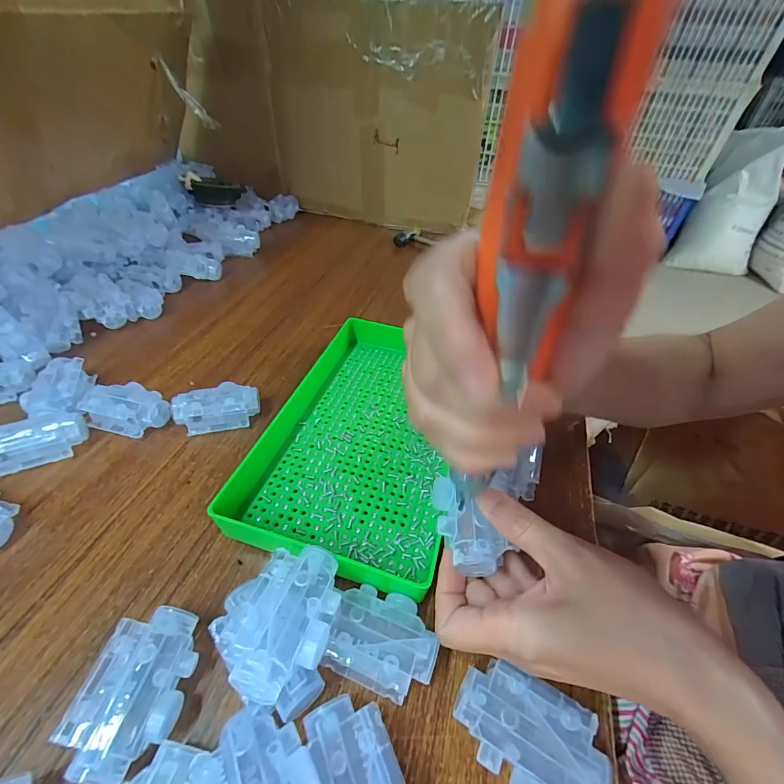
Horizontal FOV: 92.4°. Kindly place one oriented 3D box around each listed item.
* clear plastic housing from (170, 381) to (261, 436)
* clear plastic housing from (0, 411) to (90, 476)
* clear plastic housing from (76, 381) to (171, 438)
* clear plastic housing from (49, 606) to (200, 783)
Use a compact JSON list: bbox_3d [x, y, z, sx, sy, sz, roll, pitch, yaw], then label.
[{"bbox_3d":[-0.156,0.013,0.339,0.070,0.030,0.039,-10,45,-15],"label":"clear plastic housing"},{"bbox_3d":[-0.292,0.040,0.306,0.070,0.029,0.036,-19,48,-23],"label":"clear plastic housing"},{"bbox_3d":[-0.235,0.014,0.337,0.068,0.029,0.044,11,44,7],"label":"clear plastic housing"},{"bbox_3d":[-0.129,0.152,0.194,0.043,0.029,0.067,6,44,2],"label":"clear plastic housing"}]

